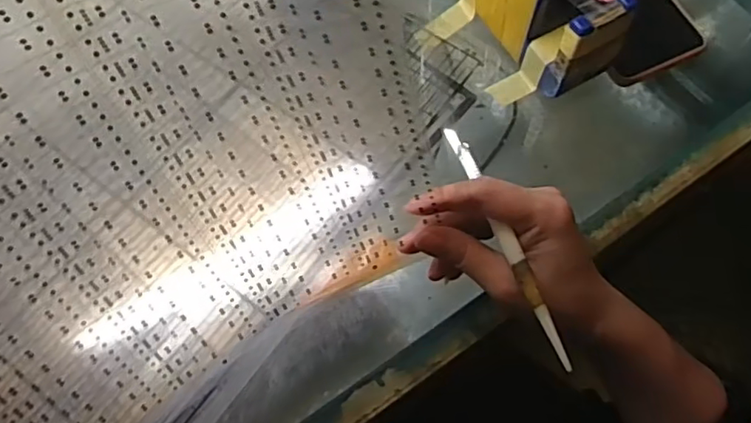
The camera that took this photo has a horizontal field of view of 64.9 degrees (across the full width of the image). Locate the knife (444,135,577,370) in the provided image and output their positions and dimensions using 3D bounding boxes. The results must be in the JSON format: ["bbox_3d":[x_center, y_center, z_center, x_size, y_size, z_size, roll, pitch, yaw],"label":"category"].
[{"bbox_3d":[0.074,0.017,0.335,0.009,0.008,0.153,-20,71,-5],"label":"knife"}]

